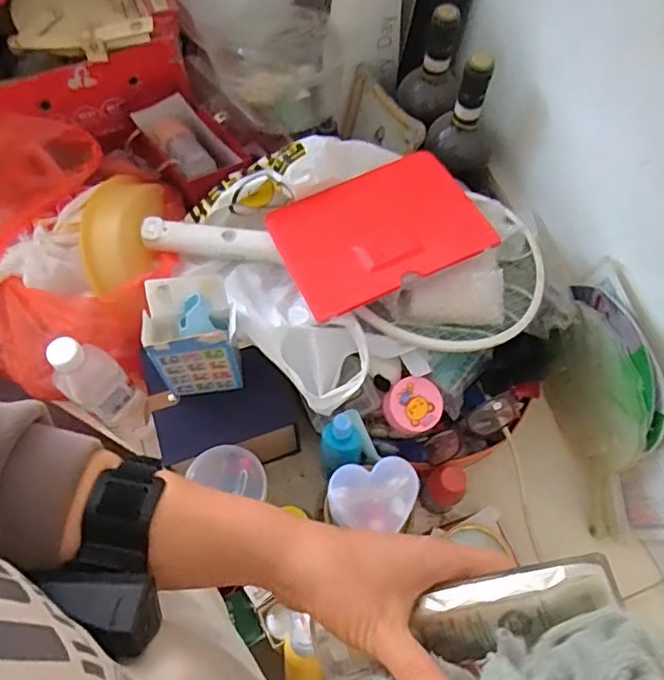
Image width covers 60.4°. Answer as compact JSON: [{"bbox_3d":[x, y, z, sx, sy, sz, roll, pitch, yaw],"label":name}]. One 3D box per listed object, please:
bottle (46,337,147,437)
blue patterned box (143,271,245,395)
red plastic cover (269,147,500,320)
[{"bbox_3d":[-0.264,0.044,0.629,0.051,0.141,0.060,27,64,37],"label":"bottle"},{"bbox_3d":[-0.143,-0.001,0.604,0.087,0.134,0.069,-7,64,-4],"label":"blue patterned box"},{"bbox_3d":[0.049,-0.122,0.632,0.210,0.011,0.160,-26,61,-4],"label":"red plastic cover"}]

